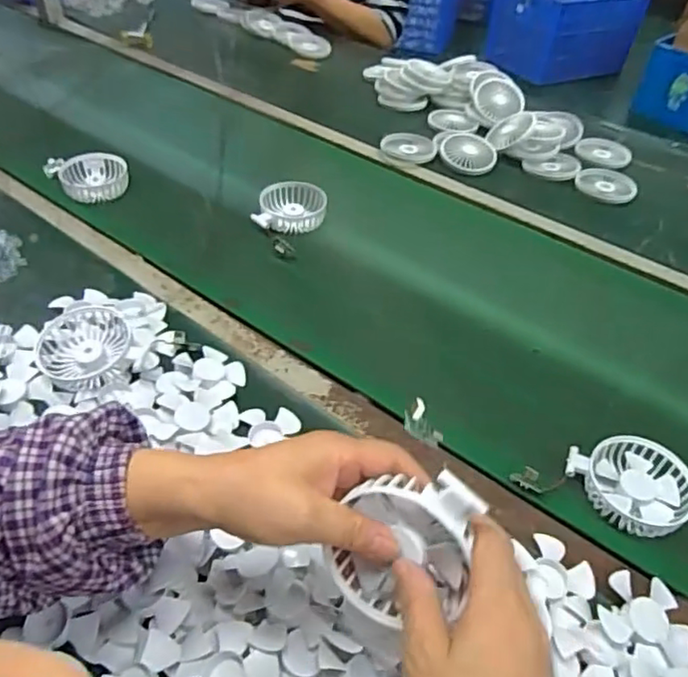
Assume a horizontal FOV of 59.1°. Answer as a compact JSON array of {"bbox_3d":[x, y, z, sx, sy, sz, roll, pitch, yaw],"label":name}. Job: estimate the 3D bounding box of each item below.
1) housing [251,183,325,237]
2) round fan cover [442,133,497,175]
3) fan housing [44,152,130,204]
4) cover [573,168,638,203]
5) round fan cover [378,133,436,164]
[{"bbox_3d":[-0.070,-0.175,0.823,0.088,0.032,0.083,5,43,1],"label":"housing"},{"bbox_3d":[0.196,-0.293,0.959,0.083,0.027,0.093,8,43,4],"label":"round fan cover"},{"bbox_3d":[-0.363,-0.234,0.864,0.091,0.033,0.101,-25,51,-27],"label":"fan housing"},{"bbox_3d":[0.407,-0.237,0.939,0.081,0.014,0.086,2,43,-2],"label":"cover"},{"bbox_3d":[0.104,-0.305,0.980,0.087,0.021,0.081,2,43,-2],"label":"round fan cover"}]

